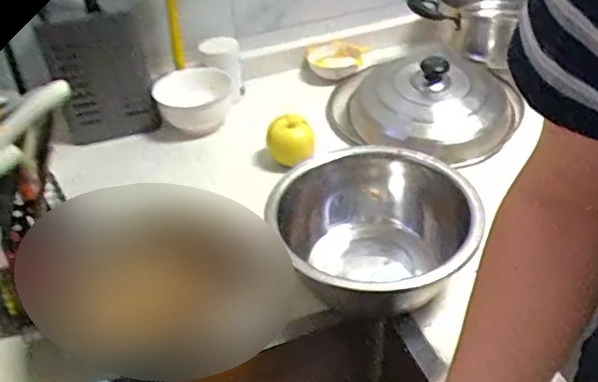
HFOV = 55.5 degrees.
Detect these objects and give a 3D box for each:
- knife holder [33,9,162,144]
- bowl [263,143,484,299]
[{"bbox_3d":[-0.321,-0.183,0.930,0.148,0.200,0.072,-20,39,-19],"label":"knife holder"},{"bbox_3d":[0.082,0.061,0.669,0.206,0.121,0.234,-15,40,-13],"label":"bowl"}]

